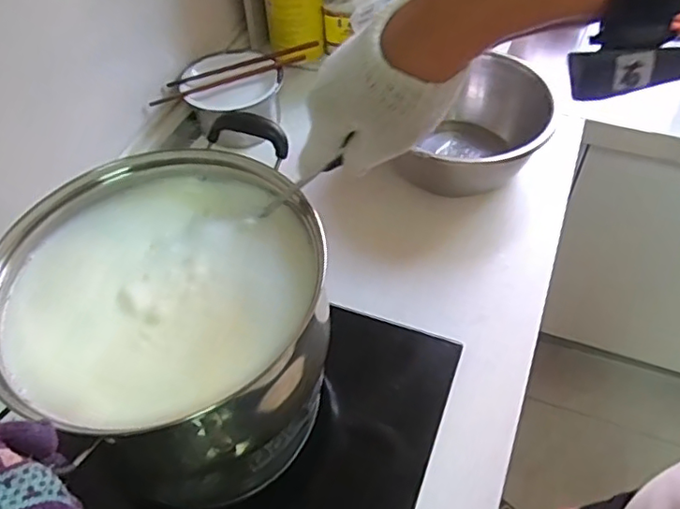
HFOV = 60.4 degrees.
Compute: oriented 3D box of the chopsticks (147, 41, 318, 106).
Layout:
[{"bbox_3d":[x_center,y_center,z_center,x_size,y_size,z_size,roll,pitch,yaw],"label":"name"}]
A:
[{"bbox_3d":[-0.156,-0.276,0.880,0.265,0.012,0.040,-22,53,-13],"label":"chopsticks"}]

